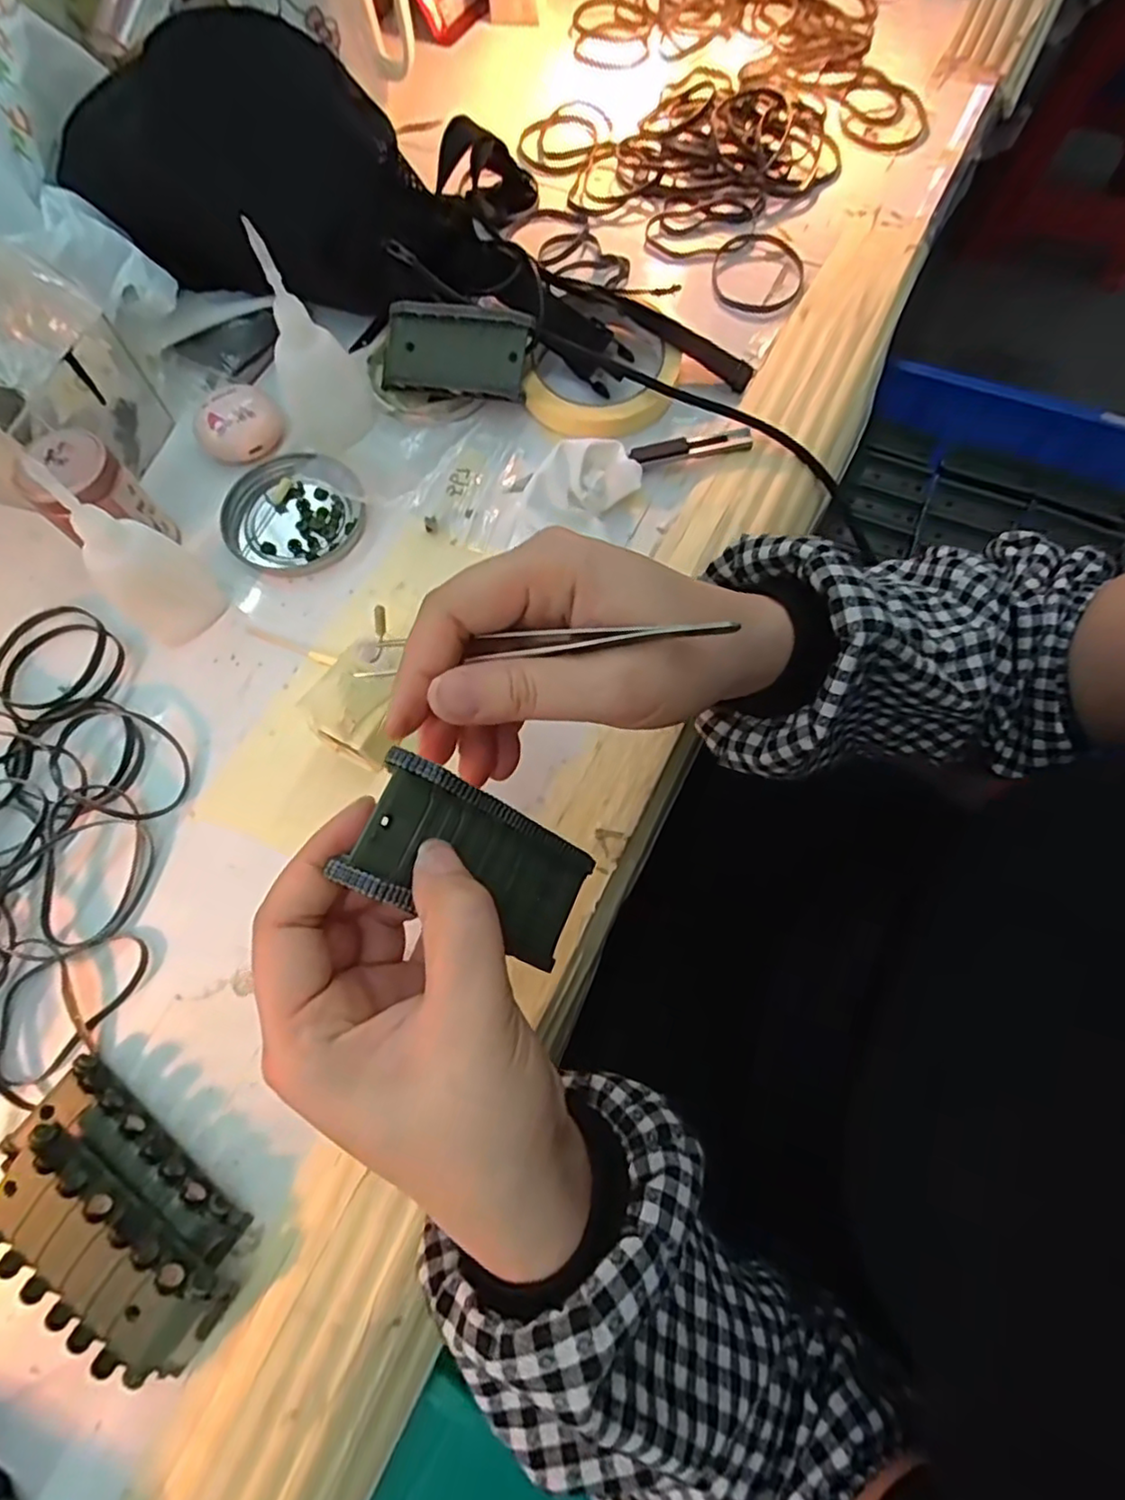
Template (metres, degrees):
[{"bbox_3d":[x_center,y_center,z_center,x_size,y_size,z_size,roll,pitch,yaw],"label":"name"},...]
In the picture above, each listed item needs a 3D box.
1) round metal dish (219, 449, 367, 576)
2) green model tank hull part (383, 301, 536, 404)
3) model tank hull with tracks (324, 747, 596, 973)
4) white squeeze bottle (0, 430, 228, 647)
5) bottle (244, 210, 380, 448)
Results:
[{"bbox_3d":[-0.154,-0.137,0.376,0.077,0.009,0.079,-1,70,2],"label":"round metal dish"},{"bbox_3d":[-0.065,-0.233,0.380,0.094,0.045,0.011,14,30,15],"label":"green model tank hull part"},{"bbox_3d":[-0.026,0.038,0.214,0.087,0.011,0.042,37,71,-34],"label":"model tank hull with tracks"},{"bbox_3d":[-0.203,-0.091,0.306,0.035,0.105,0.041,38,75,14],"label":"white squeeze bottle"},{"bbox_3d":[-0.135,-0.214,0.347,0.049,0.100,0.041,-19,70,-5],"label":"bottle"}]

